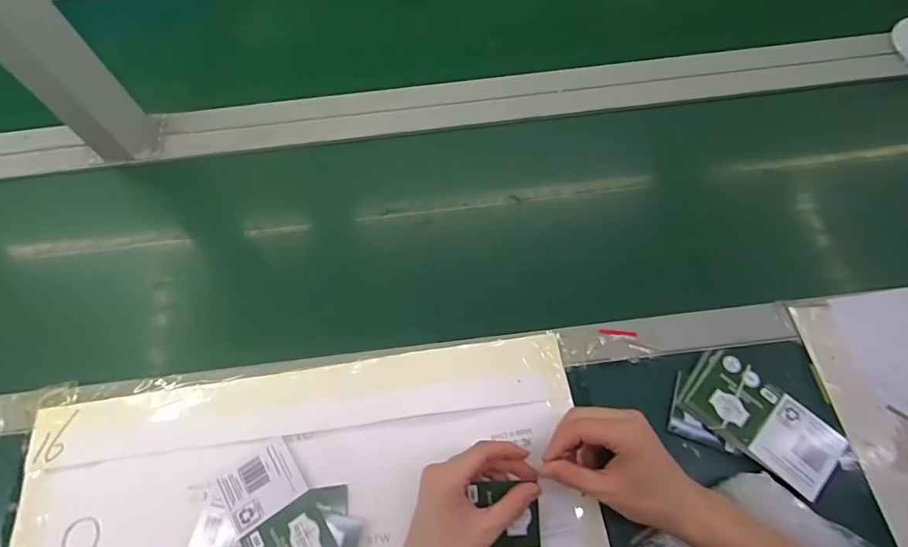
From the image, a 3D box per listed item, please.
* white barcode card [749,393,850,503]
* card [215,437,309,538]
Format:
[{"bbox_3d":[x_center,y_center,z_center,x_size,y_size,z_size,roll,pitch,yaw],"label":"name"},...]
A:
[{"bbox_3d":[0.317,0.157,0.439,0.063,0.004,0.070,40,75,20],"label":"white barcode card"},{"bbox_3d":[-0.182,0.200,0.452,0.069,0.004,0.062,-31,63,-17],"label":"card"}]

